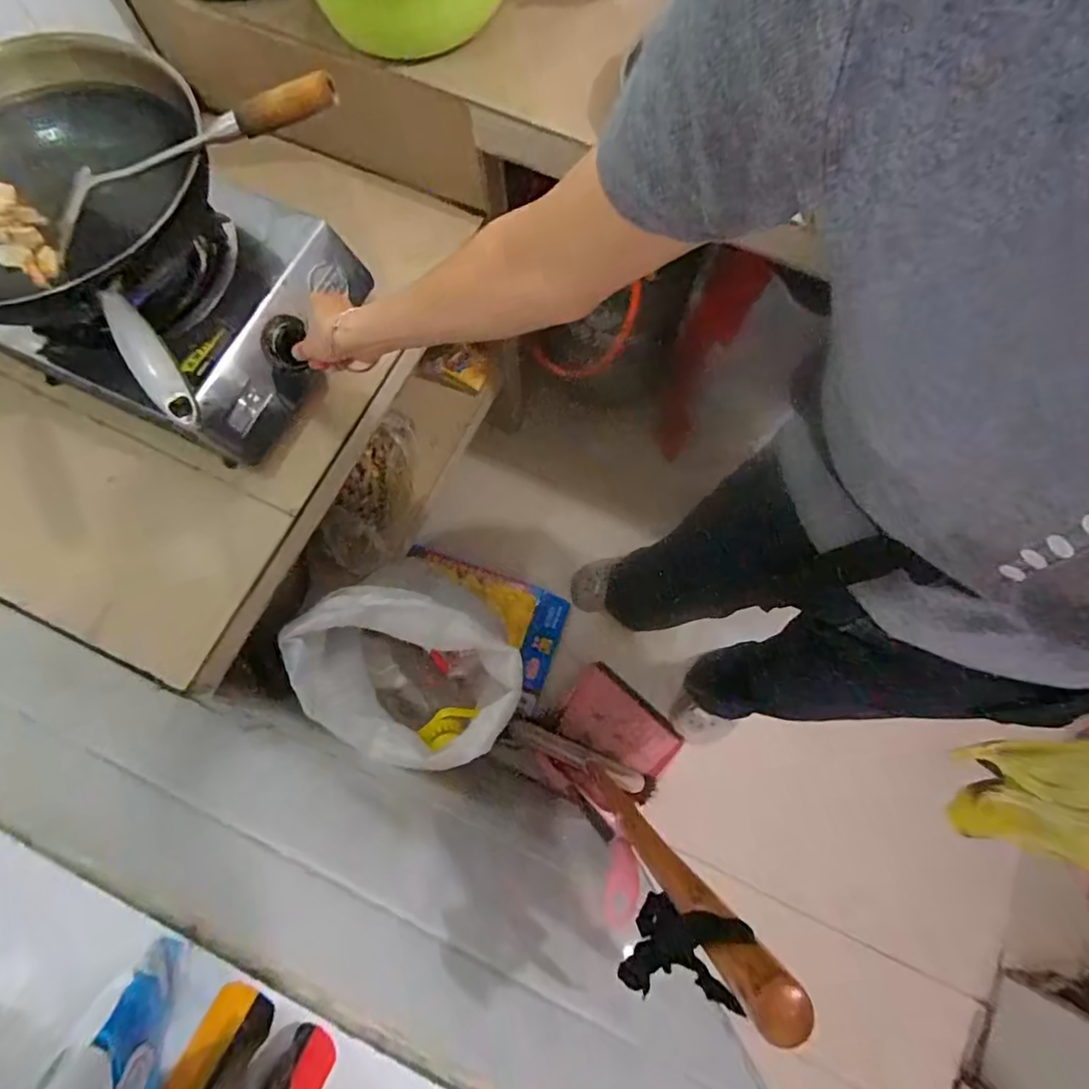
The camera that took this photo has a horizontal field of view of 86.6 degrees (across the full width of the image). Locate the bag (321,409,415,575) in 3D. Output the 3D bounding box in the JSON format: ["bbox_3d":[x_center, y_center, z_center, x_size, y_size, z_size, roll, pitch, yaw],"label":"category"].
[{"bbox_3d":[-0.284,-0.086,0.974,0.085,0.104,0.260,19,75,7],"label":"bag"}]

